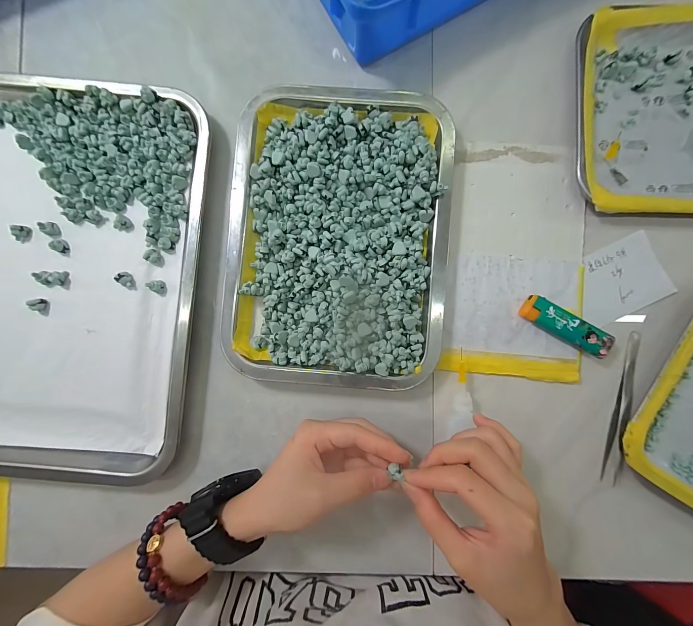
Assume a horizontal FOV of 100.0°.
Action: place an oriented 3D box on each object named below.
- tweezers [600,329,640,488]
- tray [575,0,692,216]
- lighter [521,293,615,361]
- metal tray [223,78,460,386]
[{"bbox_3d":[0.250,0.084,0.262,0.014,0.008,0.135,13,88,2],"label":"tweezers"},{"bbox_3d":[0.340,-0.179,0.262,0.257,0.023,0.186,-1,87,1],"label":"tray"},{"bbox_3d":[0.194,0.012,0.259,0.077,0.013,0.024,30,88,2],"label":"lighter"},{"bbox_3d":[-0.009,-0.068,0.260,0.191,0.032,0.258,4,87,1],"label":"metal tray"}]

